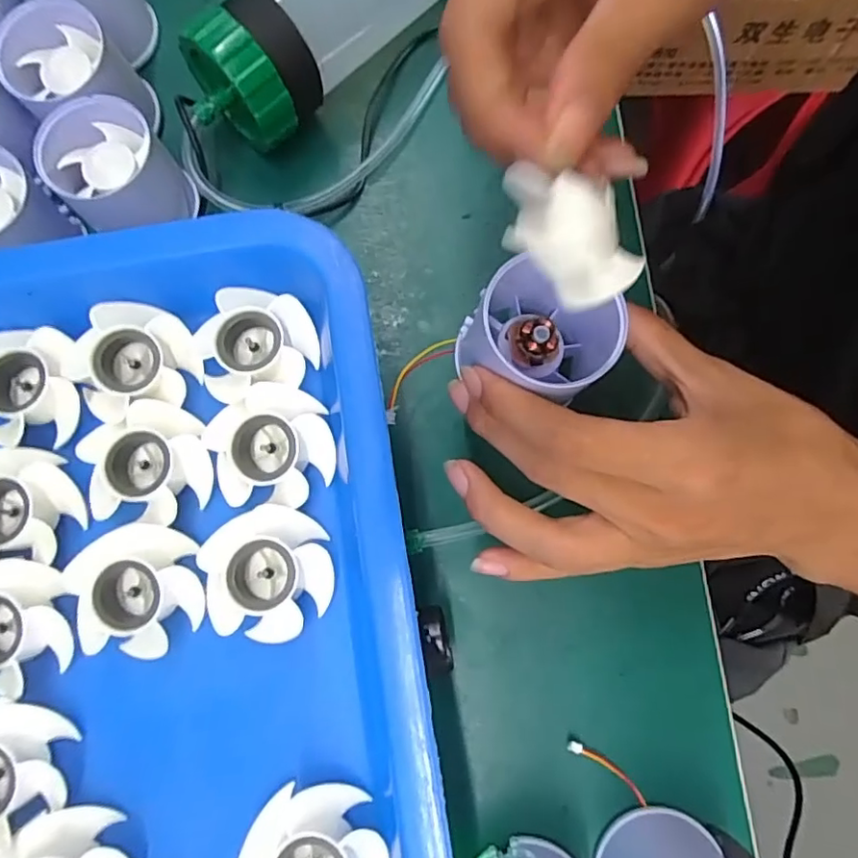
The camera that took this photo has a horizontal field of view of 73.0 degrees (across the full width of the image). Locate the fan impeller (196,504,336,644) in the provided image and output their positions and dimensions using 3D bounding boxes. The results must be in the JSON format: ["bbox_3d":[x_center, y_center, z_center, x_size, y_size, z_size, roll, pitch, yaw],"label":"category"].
[{"bbox_3d":[-0.054,0.049,0.197,0.040,0.015,0.043,0,79,2],"label":"fan impeller"}]

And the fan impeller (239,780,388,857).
[{"bbox_3d":[-0.036,0.134,0.184,0.043,0.020,0.036,12,80,4],"label":"fan impeller"}]

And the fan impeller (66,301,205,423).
[{"bbox_3d":[-0.107,-0.024,0.210,0.042,0.017,0.042,0,79,2],"label":"fan impeller"}]

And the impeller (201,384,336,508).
[{"bbox_3d":[-0.055,0.007,0.204,0.040,0.015,0.042,0,79,2],"label":"impeller"}]

